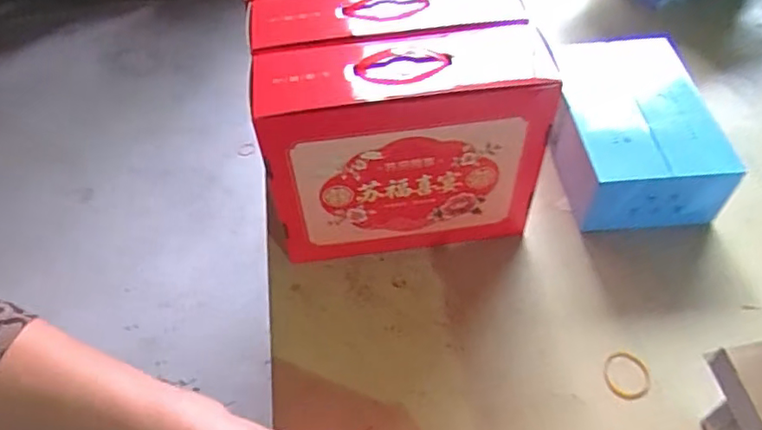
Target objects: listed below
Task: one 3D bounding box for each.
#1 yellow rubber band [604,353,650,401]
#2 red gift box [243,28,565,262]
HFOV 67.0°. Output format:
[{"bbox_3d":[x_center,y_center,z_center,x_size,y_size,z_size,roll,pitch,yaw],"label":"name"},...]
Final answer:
[{"bbox_3d":[0.299,0.194,0.700,0.053,0.004,0.059,10,53,9],"label":"yellow rubber band"},{"bbox_3d":[0.032,-0.078,0.755,0.336,0.285,0.118,-7,52,-4],"label":"red gift box"}]

